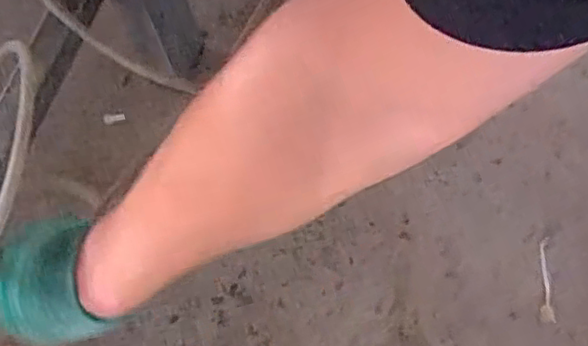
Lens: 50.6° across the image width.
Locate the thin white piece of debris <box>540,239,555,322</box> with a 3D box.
[{"bbox_3d":[0.226,0.096,0.557,0.011,0.009,0.074,4,70,4],"label":"thin white piece of debris"}]

